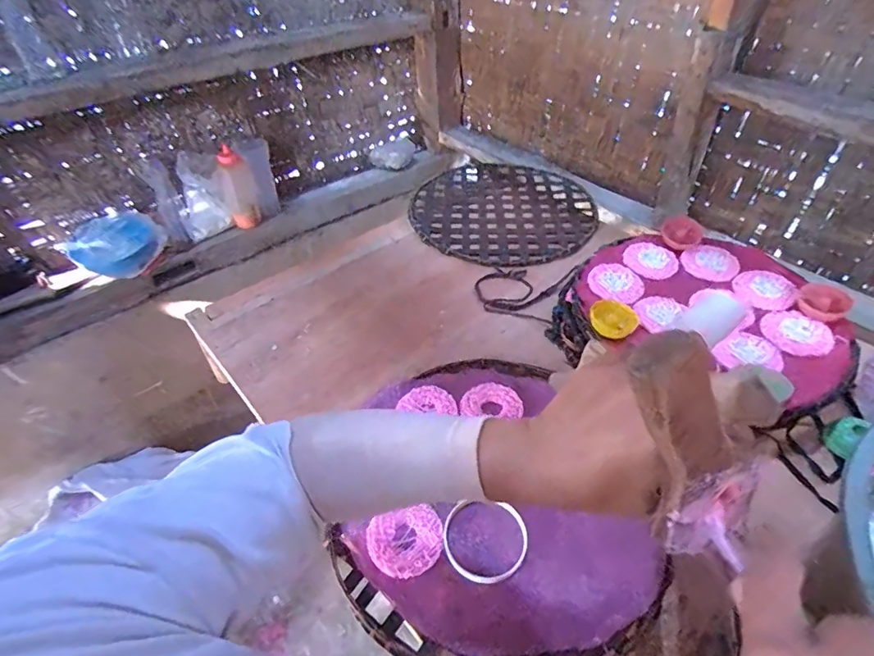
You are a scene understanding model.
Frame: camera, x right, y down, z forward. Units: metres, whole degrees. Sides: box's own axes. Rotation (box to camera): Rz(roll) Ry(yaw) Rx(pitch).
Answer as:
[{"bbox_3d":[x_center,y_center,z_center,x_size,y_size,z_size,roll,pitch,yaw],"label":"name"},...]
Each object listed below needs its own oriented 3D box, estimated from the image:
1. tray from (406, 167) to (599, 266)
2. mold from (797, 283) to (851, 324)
[{"bbox_3d":[0.142,-0.256,1.006,0.366,0.021,0.382,19,48,20],"label":"tray"},{"bbox_3d":[0.520,-0.035,0.642,0.056,0.030,0.051,-1,44,1],"label":"mold"}]

